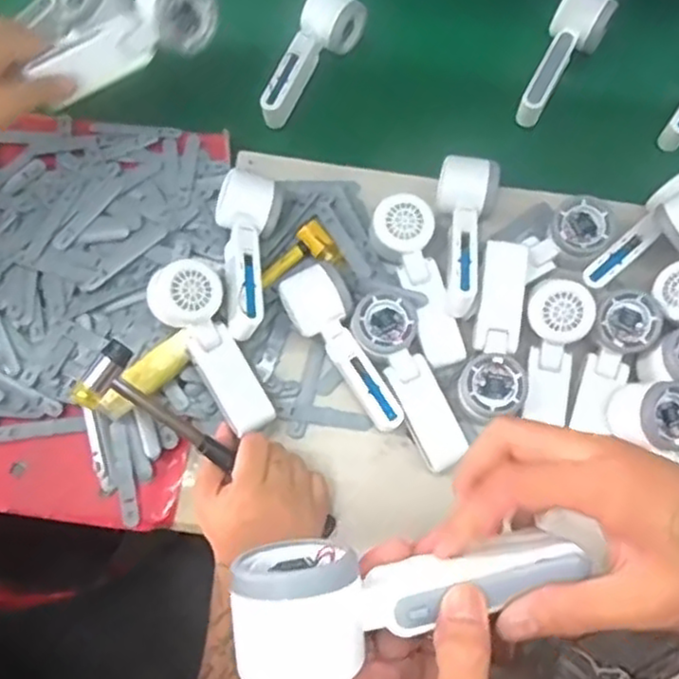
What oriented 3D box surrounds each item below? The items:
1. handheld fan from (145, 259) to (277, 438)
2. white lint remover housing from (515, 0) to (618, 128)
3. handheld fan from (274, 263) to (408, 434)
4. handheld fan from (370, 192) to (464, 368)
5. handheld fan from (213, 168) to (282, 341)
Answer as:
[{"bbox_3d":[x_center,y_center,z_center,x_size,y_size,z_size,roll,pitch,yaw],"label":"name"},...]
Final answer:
[{"bbox_3d":[-0.110,0.007,0.631,0.058,0.036,0.159,-30,97,-9],"label":"handheld fan"},{"bbox_3d":[0.235,-0.295,0.761,0.059,0.053,0.160,23,74,8],"label":"white lint remover housing"},{"bbox_3d":[0.005,0.004,0.653,0.057,0.051,0.173,-34,75,-9],"label":"handheld fan"},{"bbox_3d":[0.076,-0.056,0.682,0.051,0.040,0.164,-19,89,-7],"label":"handheld fan"},{"bbox_3d":[-0.083,-0.084,0.667,0.064,0.050,0.166,-5,72,0],"label":"handheld fan"}]

